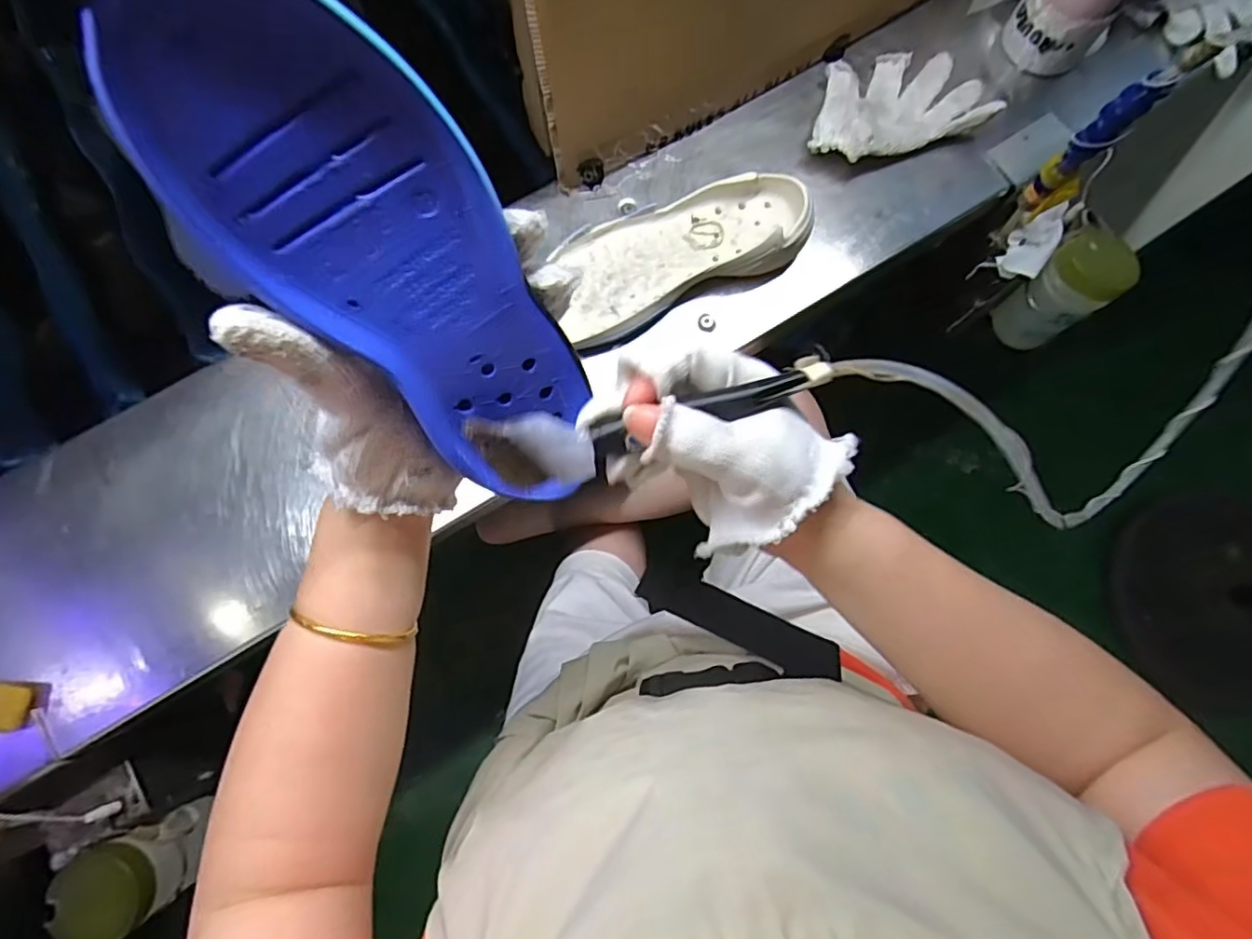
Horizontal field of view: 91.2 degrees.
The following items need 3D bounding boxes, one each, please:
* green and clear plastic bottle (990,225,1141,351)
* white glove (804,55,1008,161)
[{"bbox_3d":[0.474,-0.190,0.671,0.066,0.158,0.072,1,75,-5],"label":"green and clear plastic bottle"},{"bbox_3d":[0.255,-0.355,0.599,0.181,0.037,0.109,-16,77,-9],"label":"white glove"}]

